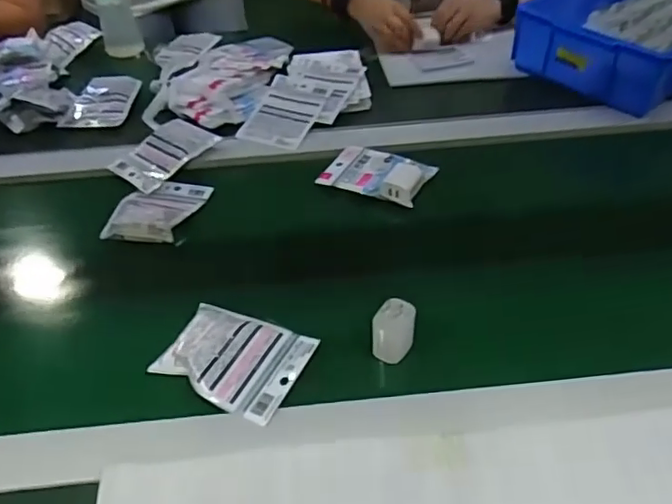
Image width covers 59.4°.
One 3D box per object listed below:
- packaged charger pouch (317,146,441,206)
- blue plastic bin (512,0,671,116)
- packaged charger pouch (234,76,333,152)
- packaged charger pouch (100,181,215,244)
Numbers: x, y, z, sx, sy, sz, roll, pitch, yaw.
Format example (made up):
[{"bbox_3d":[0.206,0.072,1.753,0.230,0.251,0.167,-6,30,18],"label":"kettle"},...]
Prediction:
[{"bbox_3d":[0.053,-0.103,0.766,0.128,0.021,0.091,19,48,22],"label":"packaged charger pouch"},{"bbox_3d":[0.496,-0.373,0.951,0.391,0.091,0.232,-33,51,-28],"label":"blue plastic bin"},{"bbox_3d":[-0.073,-0.209,0.876,0.098,0.005,0.150,14,55,13],"label":"packaged charger pouch"},{"bbox_3d":[-0.221,-0.055,0.739,0.094,0.035,0.136,5,44,9],"label":"packaged charger pouch"}]

